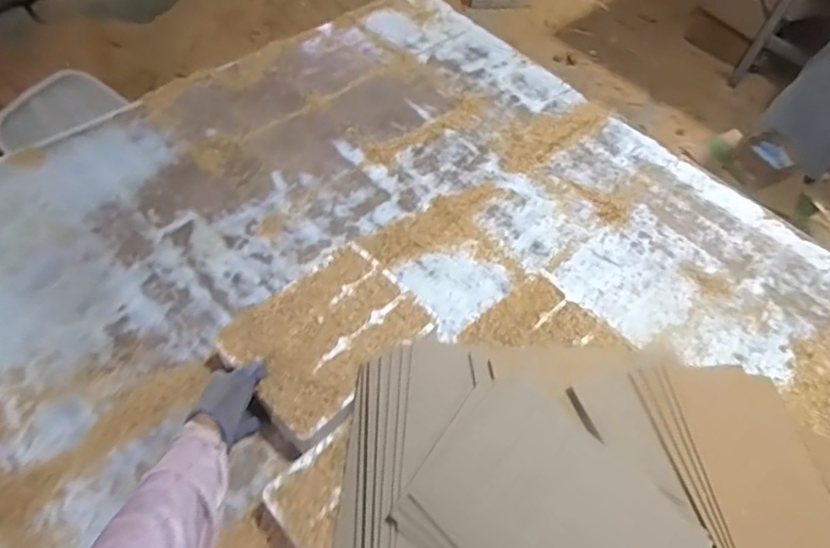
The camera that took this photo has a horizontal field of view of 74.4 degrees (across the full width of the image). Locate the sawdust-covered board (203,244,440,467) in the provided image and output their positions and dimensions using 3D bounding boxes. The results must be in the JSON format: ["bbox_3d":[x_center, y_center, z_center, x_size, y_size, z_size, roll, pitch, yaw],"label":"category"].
[{"bbox_3d":[-0.120,0.092,0.734,0.189,0.072,0.252,37,61,19],"label":"sawdust-covered board"}]

